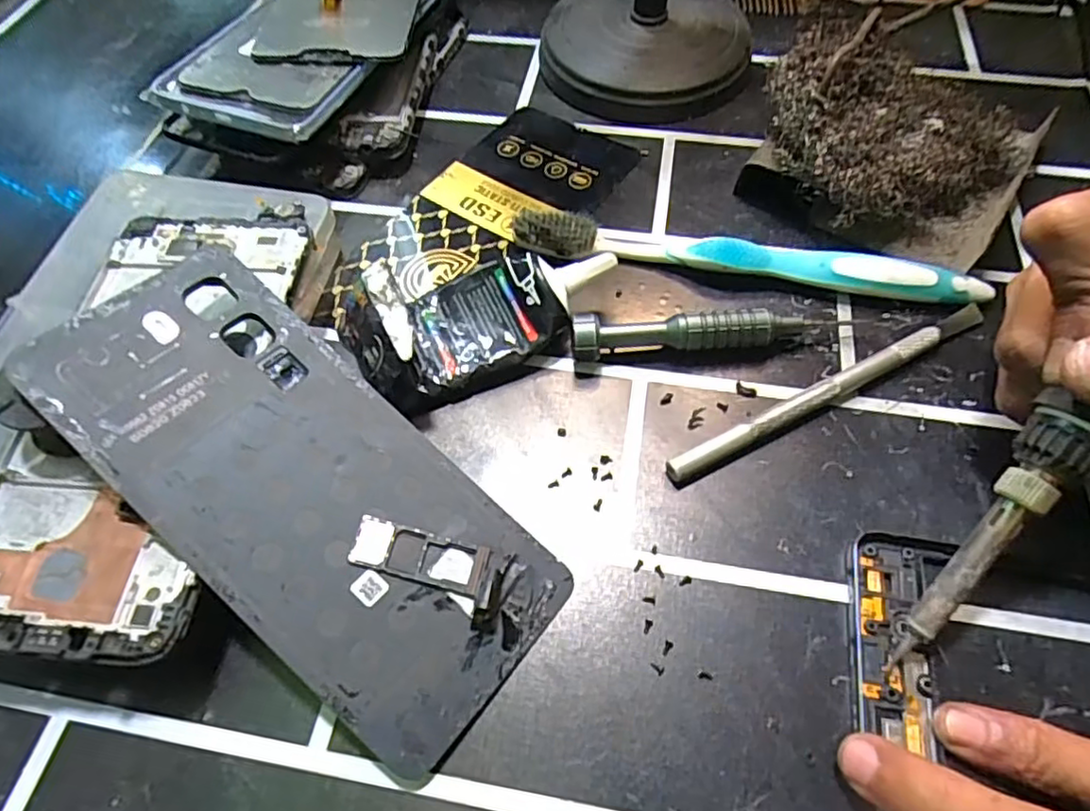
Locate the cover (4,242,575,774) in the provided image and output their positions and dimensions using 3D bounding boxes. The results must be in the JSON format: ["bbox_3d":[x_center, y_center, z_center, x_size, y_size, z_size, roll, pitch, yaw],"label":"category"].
[{"bbox_3d":[-0.072,0.022,0.195,0.164,0.006,0.077,42,60,5],"label":"cover"}]

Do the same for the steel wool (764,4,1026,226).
[{"bbox_3d":[0.150,-0.124,0.272,0.120,0.042,0.083,-24,60,-12],"label":"steel wool"}]

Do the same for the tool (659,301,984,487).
[{"bbox_3d":[0.103,-0.006,0.231,0.141,0.008,0.009,-26,60,-13],"label":"tool"}]

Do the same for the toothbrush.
[{"bbox_3d":[0.080,-0.061,0.258,0.183,0.018,0.016,8,58,8],"label":"toothbrush"}]

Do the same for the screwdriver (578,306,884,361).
[{"bbox_3d":[0.065,-0.026,0.239,0.110,0.017,0.015,-4,58,0],"label":"screwdriver"}]

